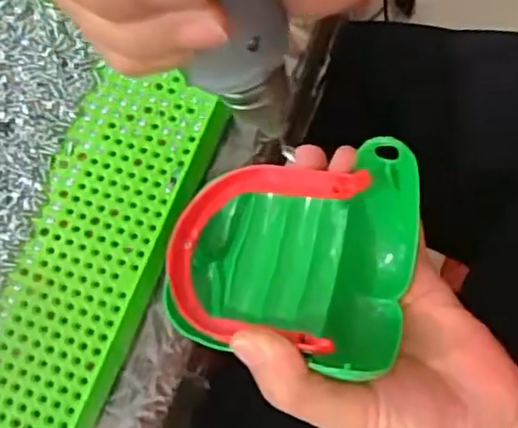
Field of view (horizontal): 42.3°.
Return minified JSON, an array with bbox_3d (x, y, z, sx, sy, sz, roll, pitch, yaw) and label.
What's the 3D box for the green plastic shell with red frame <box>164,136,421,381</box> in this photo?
[{"bbox_3d":[0.014,0.017,0.280,0.097,0.047,0.089,8,73,23],"label":"green plastic shell with red frame"}]

